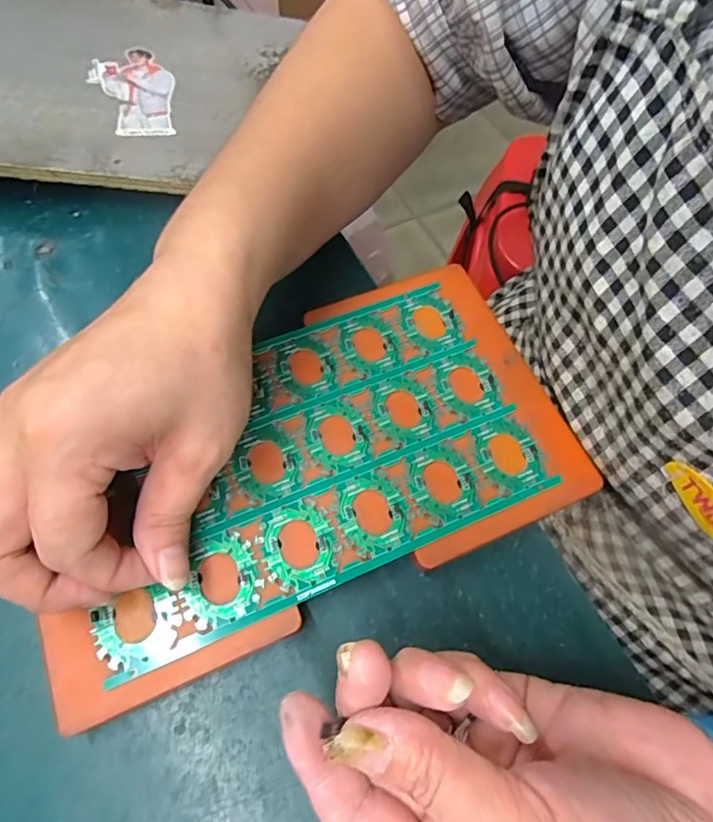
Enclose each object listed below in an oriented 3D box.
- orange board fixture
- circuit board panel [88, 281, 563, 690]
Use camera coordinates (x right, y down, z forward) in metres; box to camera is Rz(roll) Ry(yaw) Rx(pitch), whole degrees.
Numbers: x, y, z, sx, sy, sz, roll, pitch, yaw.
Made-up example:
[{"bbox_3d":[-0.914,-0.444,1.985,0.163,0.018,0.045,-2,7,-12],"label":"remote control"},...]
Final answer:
[{"bbox_3d":[-0.023,0.021,0.243,0.233,0.016,0.135,-21,68,-11],"label":"orange board fixture"},{"bbox_3d":[-0.024,0.018,0.238,0.194,0.005,0.119,-22,68,-11],"label":"circuit board panel"}]

